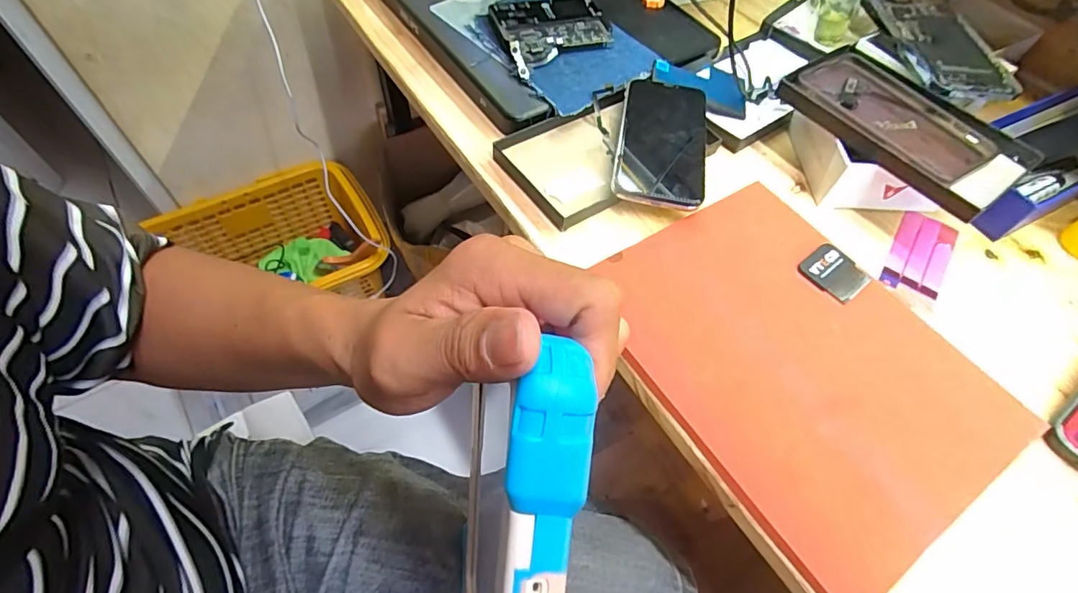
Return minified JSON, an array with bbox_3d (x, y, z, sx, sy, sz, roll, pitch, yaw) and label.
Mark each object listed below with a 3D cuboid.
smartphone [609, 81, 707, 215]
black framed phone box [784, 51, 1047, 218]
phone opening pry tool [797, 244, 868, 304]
[{"bbox_3d":[0.103,-0.134,0.429,0.070,0.006,0.140,10,58,5],"label":"smartphone"},{"bbox_3d":[0.290,-0.139,0.411,0.107,0.016,0.174,-33,65,-22],"label":"black framed phone box"},{"bbox_3d":[0.220,-0.018,0.381,0.042,0.004,0.042,-35,72,-20],"label":"phone opening pry tool"}]

